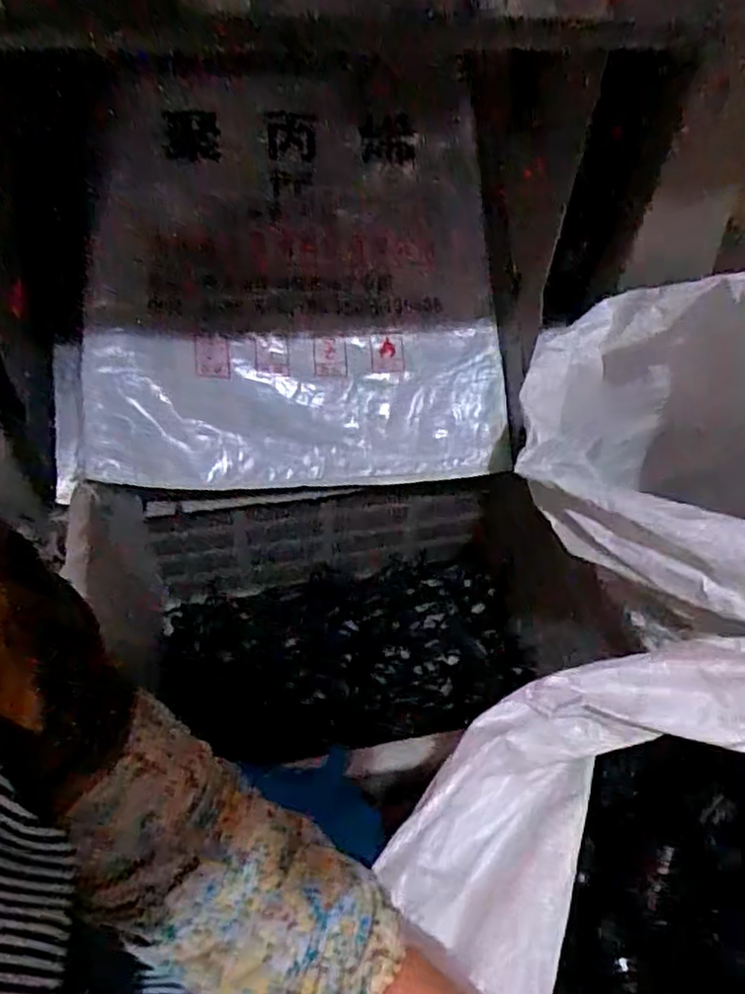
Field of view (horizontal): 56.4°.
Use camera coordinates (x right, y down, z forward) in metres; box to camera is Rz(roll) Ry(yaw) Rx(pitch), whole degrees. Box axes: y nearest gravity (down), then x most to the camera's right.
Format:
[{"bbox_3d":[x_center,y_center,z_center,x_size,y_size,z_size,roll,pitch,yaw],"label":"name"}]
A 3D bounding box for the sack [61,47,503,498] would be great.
[{"bbox_3d":[-0.120,-0.286,0.928,0.576,0.339,0.468,0,51,-3],"label":"sack"}]

